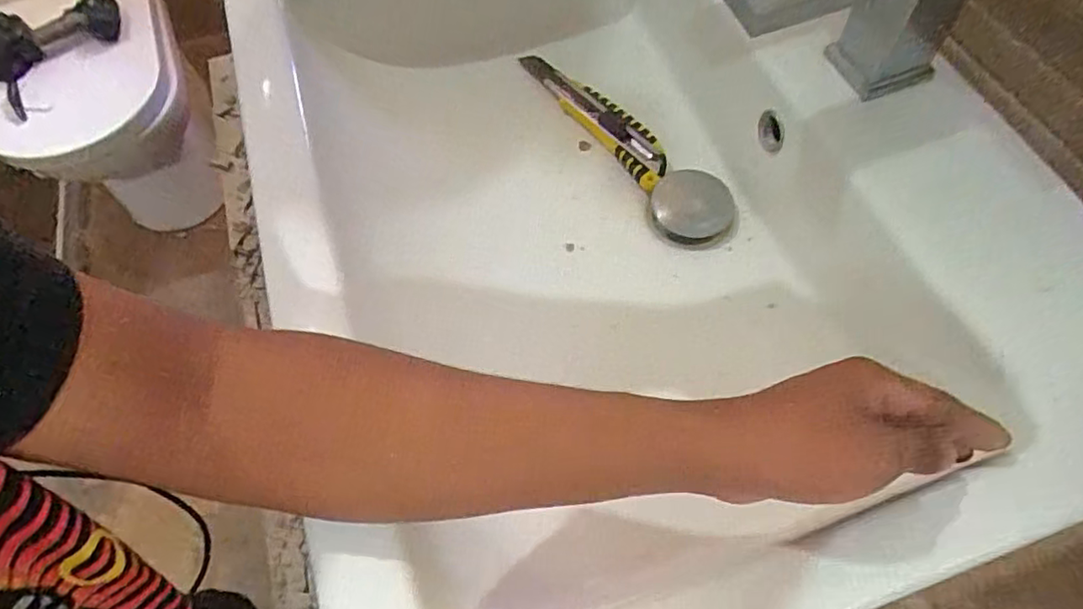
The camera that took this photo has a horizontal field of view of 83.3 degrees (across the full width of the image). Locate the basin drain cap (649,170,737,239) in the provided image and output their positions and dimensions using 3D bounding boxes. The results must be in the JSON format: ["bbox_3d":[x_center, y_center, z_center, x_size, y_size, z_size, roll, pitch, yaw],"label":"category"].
[{"bbox_3d":[0.121,-0.080,0.486,0.057,0.010,0.063,-37,65,-17],"label":"basin drain cap"}]

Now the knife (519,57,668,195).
[{"bbox_3d":[0.045,-0.162,0.524,0.037,0.016,0.169,-35,65,-16],"label":"knife"}]

